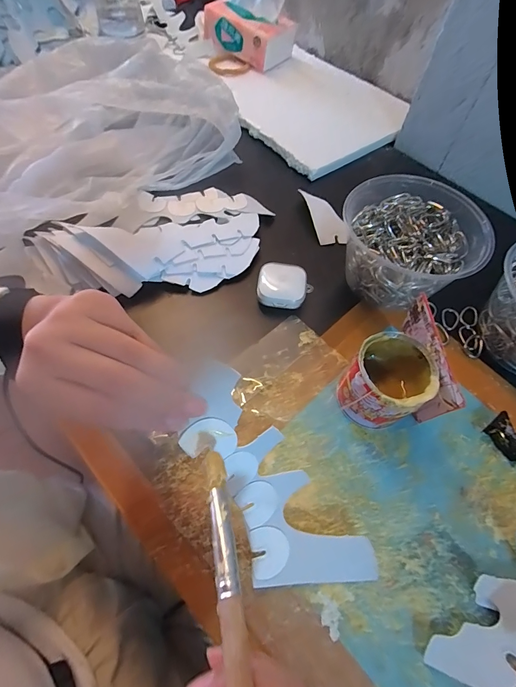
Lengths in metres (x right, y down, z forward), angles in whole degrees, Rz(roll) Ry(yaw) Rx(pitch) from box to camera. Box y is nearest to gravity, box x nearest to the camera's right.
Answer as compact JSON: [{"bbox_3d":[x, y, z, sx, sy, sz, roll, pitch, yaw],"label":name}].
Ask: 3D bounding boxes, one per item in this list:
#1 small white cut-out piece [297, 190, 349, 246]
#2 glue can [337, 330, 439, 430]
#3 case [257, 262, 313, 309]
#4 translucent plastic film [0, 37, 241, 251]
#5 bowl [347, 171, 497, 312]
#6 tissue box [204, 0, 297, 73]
[{"bbox_3d":[0.088,-0.168,0.466,0.037,0.011,0.095,-9,61,-9],"label":"small white cut-out piece"},{"bbox_3d":[0.110,0.036,0.312,0.063,0.073,0.066,2,60,-3],"label":"glue can"},{"bbox_3d":[0.029,-0.063,0.393,0.058,0.023,0.050,6,60,0],"label":"case"},{"bbox_3d":[-0.247,-0.252,0.436,0.261,0.086,0.407,42,66,18],"label":"translucent plastic film"},{"bbox_3d":[0.160,-0.111,0.385,0.133,0.090,0.127,2,60,-3],"label":"bowl"},{"bbox_3d":[-0.017,-0.560,0.597,0.140,0.120,0.087,27,62,11],"label":"tissue box"}]

